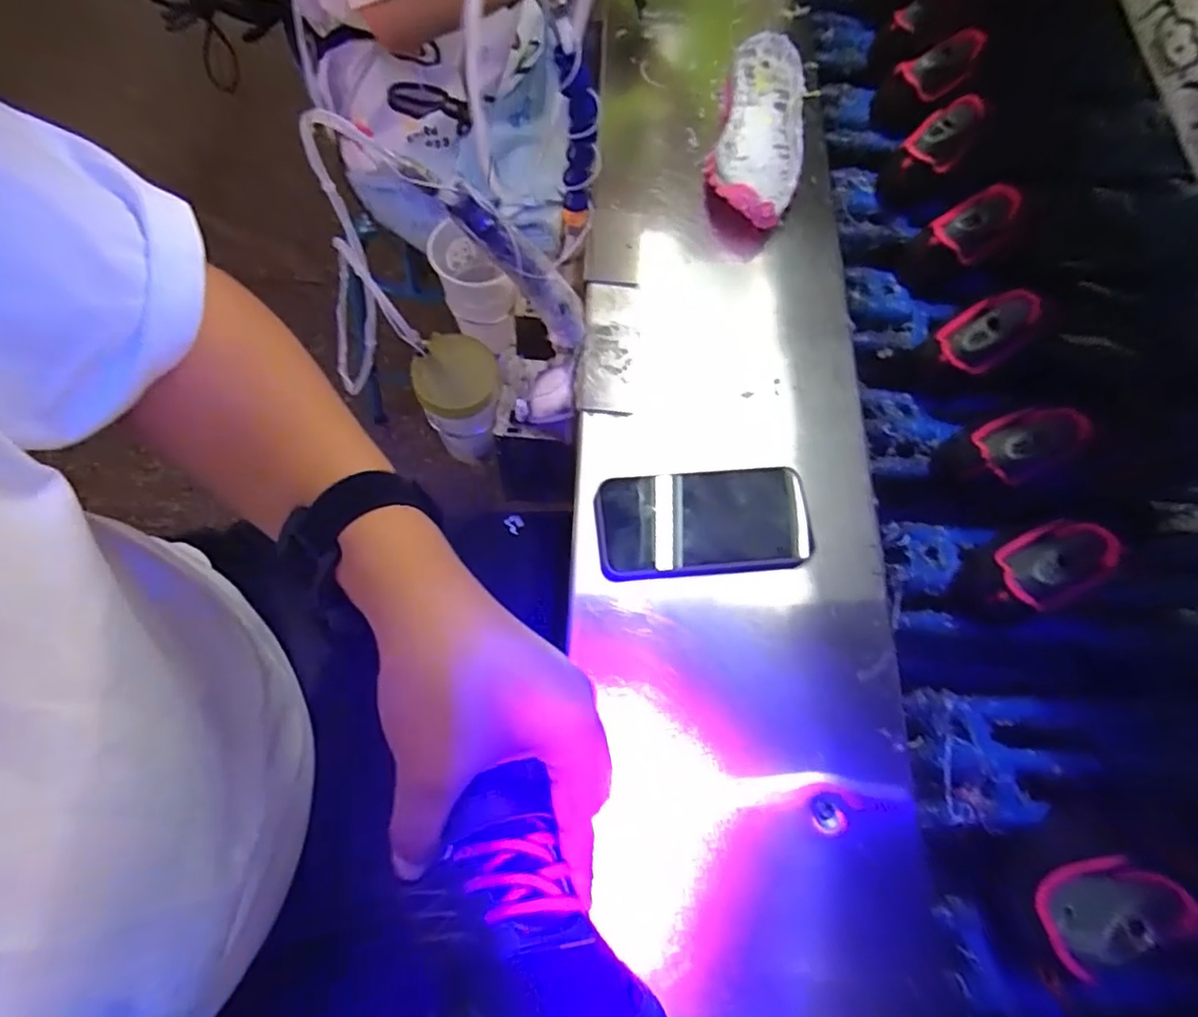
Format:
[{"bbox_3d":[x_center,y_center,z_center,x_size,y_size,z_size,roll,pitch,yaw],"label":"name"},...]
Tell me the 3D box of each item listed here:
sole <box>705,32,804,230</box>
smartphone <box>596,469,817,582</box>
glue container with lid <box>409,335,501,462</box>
[{"bbox_3d":[0.164,-0.390,0.629,0.085,0.044,0.254,12,70,3],"label":"sole"},{"bbox_3d":[0.080,0.011,0.474,0.160,0.014,0.078,-4,76,-4],"label":"smartphone"},{"bbox_3d":[-0.128,-0.101,0.601,0.070,0.118,0.072,-3,69,-2],"label":"glue container with lid"}]

